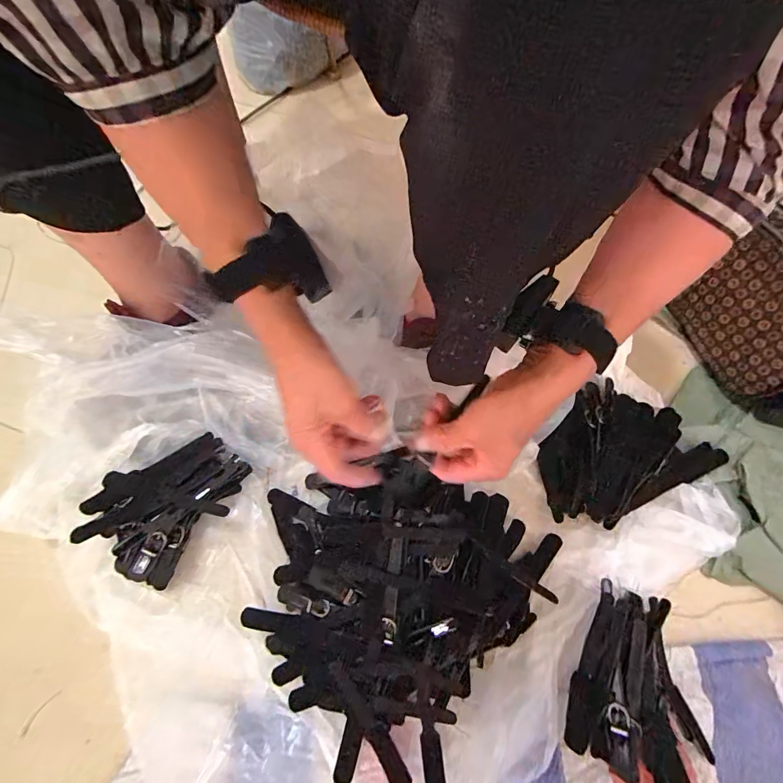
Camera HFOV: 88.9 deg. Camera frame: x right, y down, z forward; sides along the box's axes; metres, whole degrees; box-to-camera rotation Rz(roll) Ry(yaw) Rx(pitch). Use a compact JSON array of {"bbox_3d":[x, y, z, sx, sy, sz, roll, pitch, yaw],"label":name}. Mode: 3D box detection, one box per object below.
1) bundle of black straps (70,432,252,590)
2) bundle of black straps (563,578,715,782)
[{"bbox_3d":[-0.226,0.107,0.398,0.094,0.059,0.141,35,77,12],"label":"bundle of black straps"},{"bbox_3d":[0.232,0.266,0.360,0.122,0.033,0.140,23,74,9],"label":"bundle of black straps"}]

